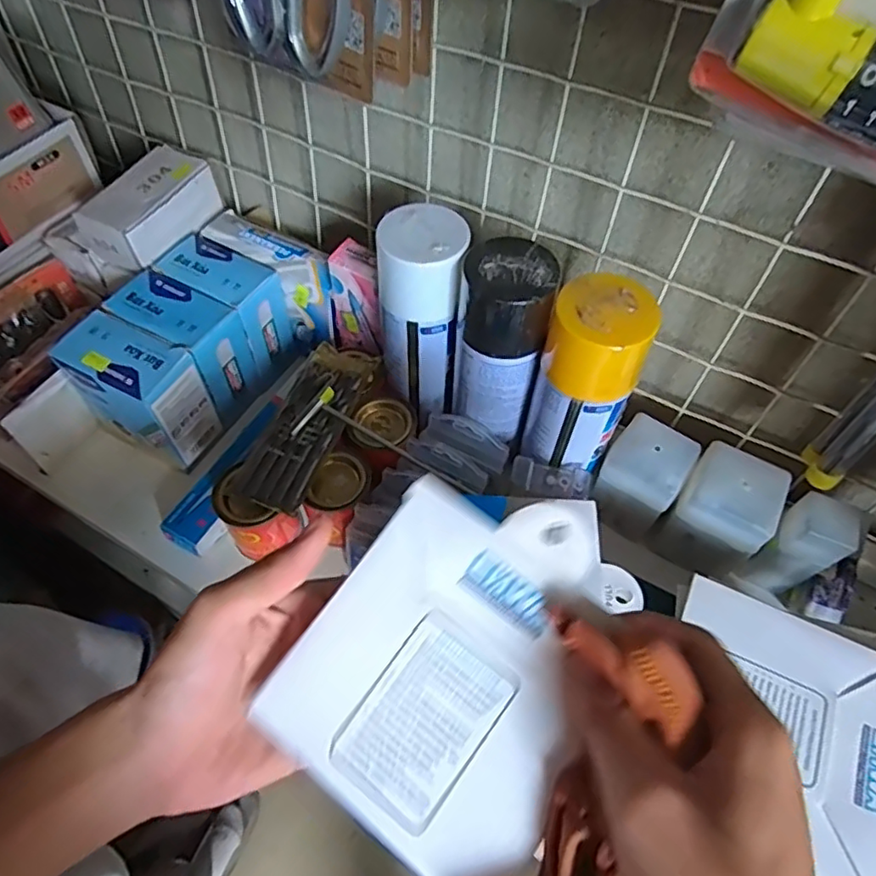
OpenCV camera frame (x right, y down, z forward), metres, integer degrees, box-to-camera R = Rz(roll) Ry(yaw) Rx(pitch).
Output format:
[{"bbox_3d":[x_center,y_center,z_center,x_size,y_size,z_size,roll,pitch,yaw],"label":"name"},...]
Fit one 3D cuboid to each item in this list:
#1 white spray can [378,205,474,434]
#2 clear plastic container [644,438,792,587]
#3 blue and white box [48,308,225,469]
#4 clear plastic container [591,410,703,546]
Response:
[{"bbox_3d":[-0.016,-0.089,0.461,0.056,0.162,0.057,-7,53,-10],"label":"white spray can"},{"bbox_3d":[0.209,0.057,0.451,0.061,0.085,0.057,27,55,16],"label":"clear plastic container"},{"bbox_3d":[-0.243,-0.037,0.498,0.095,0.102,0.063,25,54,14],"label":"blue and white box"},{"bbox_3d":[0.158,0.033,0.475,0.054,0.084,0.053,31,56,19],"label":"clear plastic container"}]

